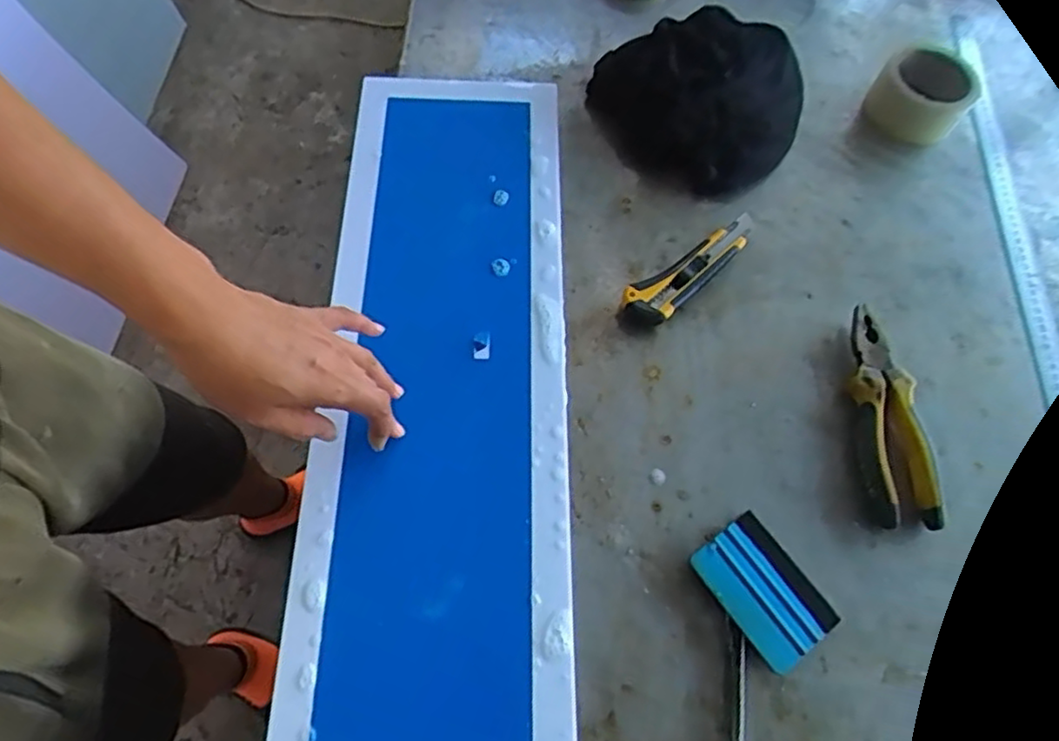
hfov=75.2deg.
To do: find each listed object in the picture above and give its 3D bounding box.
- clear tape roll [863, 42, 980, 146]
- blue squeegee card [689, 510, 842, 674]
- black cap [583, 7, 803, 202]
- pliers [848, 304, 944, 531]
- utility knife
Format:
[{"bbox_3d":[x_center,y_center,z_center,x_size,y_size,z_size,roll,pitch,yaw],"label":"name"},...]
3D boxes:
[{"bbox_3d":[0.409,-0.290,0.713,0.091,0.054,0.099,1,64,-1],"label":"clear tape roll"},{"bbox_3d":[0.171,0.160,0.503,0.068,0.008,0.097,-29,67,-23],"label":"blue squeegee card"},{"bbox_3d":[0.175,-0.299,0.702,0.207,0.075,0.224,1,64,-1],"label":"black cap"},{"bbox_3d":[0.290,0.034,0.565,0.054,0.031,0.188,1,64,-1],"label":"pliers"},{"bbox_3d":[0.154,-0.093,0.622,0.159,0.023,0.038,-35,70,-17],"label":"utility knife"}]

